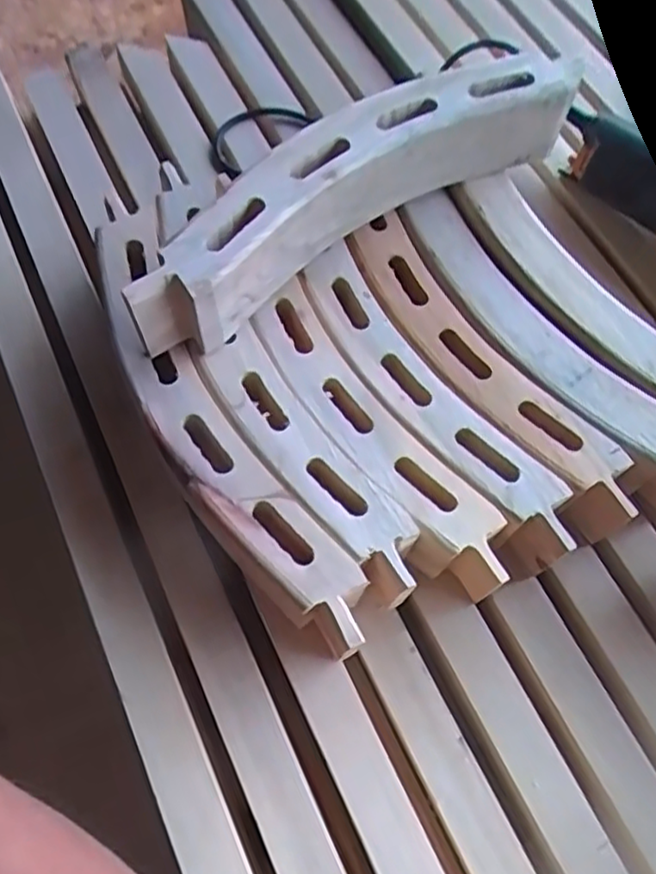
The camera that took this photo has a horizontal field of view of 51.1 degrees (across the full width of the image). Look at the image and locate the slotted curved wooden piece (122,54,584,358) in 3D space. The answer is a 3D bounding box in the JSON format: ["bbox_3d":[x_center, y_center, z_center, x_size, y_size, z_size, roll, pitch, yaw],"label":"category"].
[{"bbox_3d":[0.016,-0.157,0.446,0.329,0.078,0.066,-33,70,-16],"label":"slotted curved wooden piece"}]

